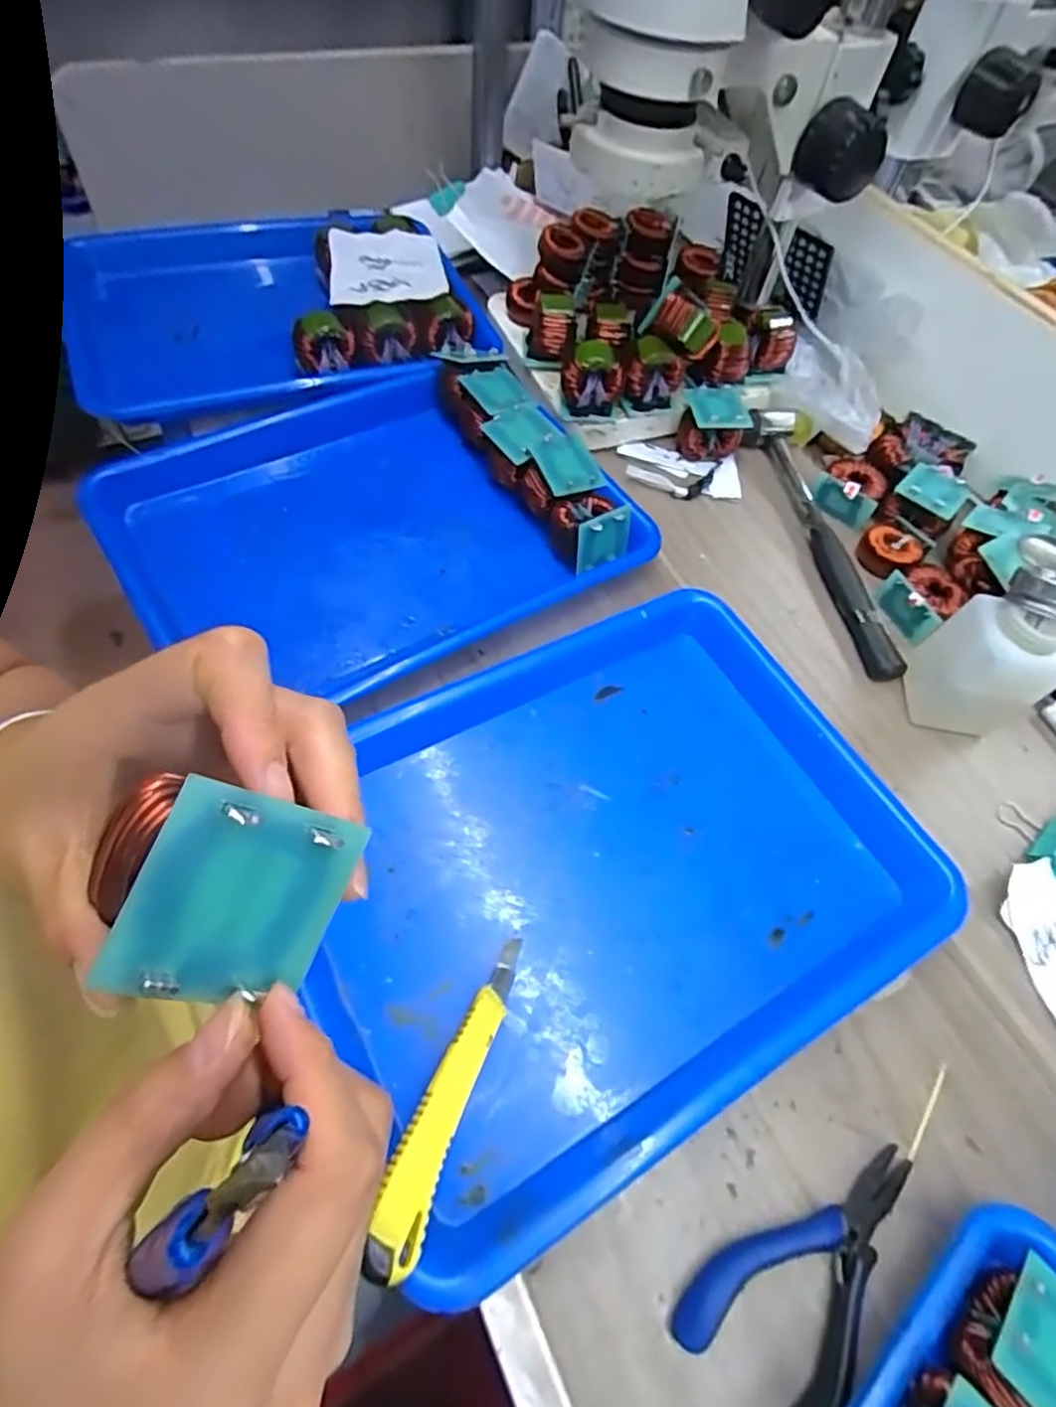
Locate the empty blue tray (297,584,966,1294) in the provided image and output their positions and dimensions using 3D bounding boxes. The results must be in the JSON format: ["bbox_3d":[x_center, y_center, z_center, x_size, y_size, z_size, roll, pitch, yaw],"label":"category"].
[{"bbox_3d":[0.044,0.080,0.361,0.327,0.037,0.255,-27,66,-18],"label":"empty blue tray"}]

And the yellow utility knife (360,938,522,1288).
[{"bbox_3d":[-0.031,0.165,0.287,0.021,0.005,0.138,22,43,8],"label":"yellow utility knife"}]

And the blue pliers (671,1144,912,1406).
[{"bbox_3d":[0.123,0.238,0.276,0.125,0.023,0.061,-37,69,-21],"label":"blue pliers"}]

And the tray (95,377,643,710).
[{"bbox_3d":[-0.108,-0.125,0.456,0.314,0.032,0.239,-28,67,-18],"label":"tray"}]

